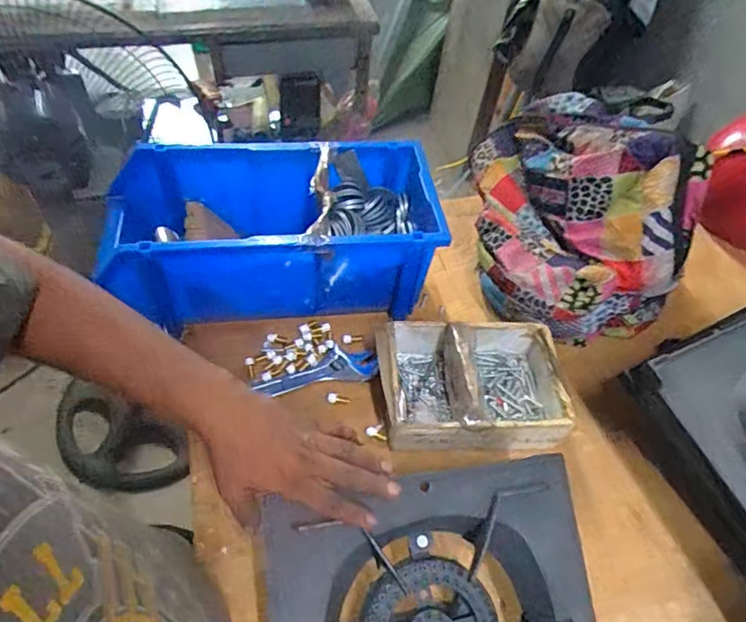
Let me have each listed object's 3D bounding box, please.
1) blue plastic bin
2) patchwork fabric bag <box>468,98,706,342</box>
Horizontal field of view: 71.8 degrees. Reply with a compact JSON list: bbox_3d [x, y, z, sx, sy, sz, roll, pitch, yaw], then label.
[{"bbox_3d":[-0.143,-0.104,0.726,0.452,0.176,0.203,-2,54,-7],"label":"blue plastic bin"},{"bbox_3d":[0.278,-0.158,0.742,0.238,0.245,0.334,-3,54,-8],"label":"patchwork fabric bag"}]

